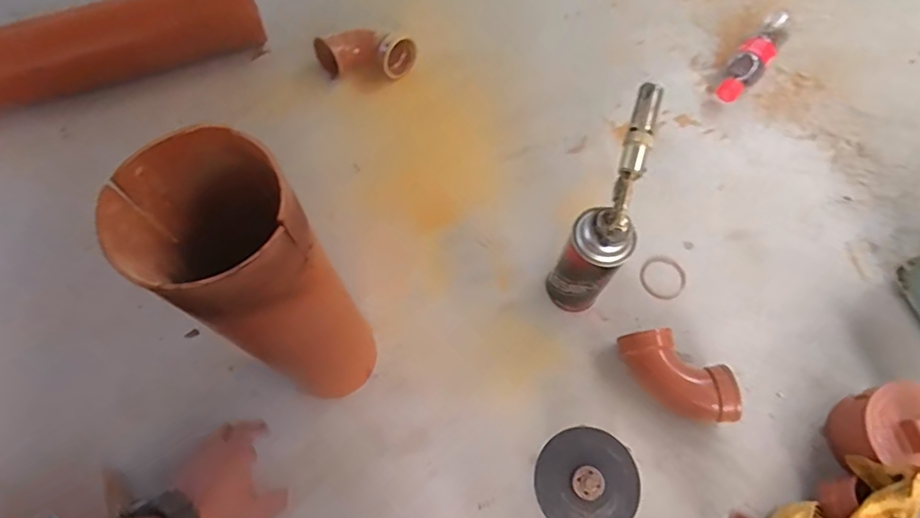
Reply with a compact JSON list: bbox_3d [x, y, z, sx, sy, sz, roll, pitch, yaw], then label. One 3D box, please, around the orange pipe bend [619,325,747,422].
[{"bbox_3d":[0.250,0.136,0.622,0.144,0.058,0.066,32,71,12],"label":"orange pipe bend"}]

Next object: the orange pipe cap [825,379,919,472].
[{"bbox_3d":[0.474,0.188,0.573,0.108,0.092,0.101,0,67,0],"label":"orange pipe cap"}]

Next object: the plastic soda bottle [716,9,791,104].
[{"bbox_3d":[0.447,-0.307,0.812,0.053,0.050,0.188,38,72,15],"label":"plastic soda bottle"}]

